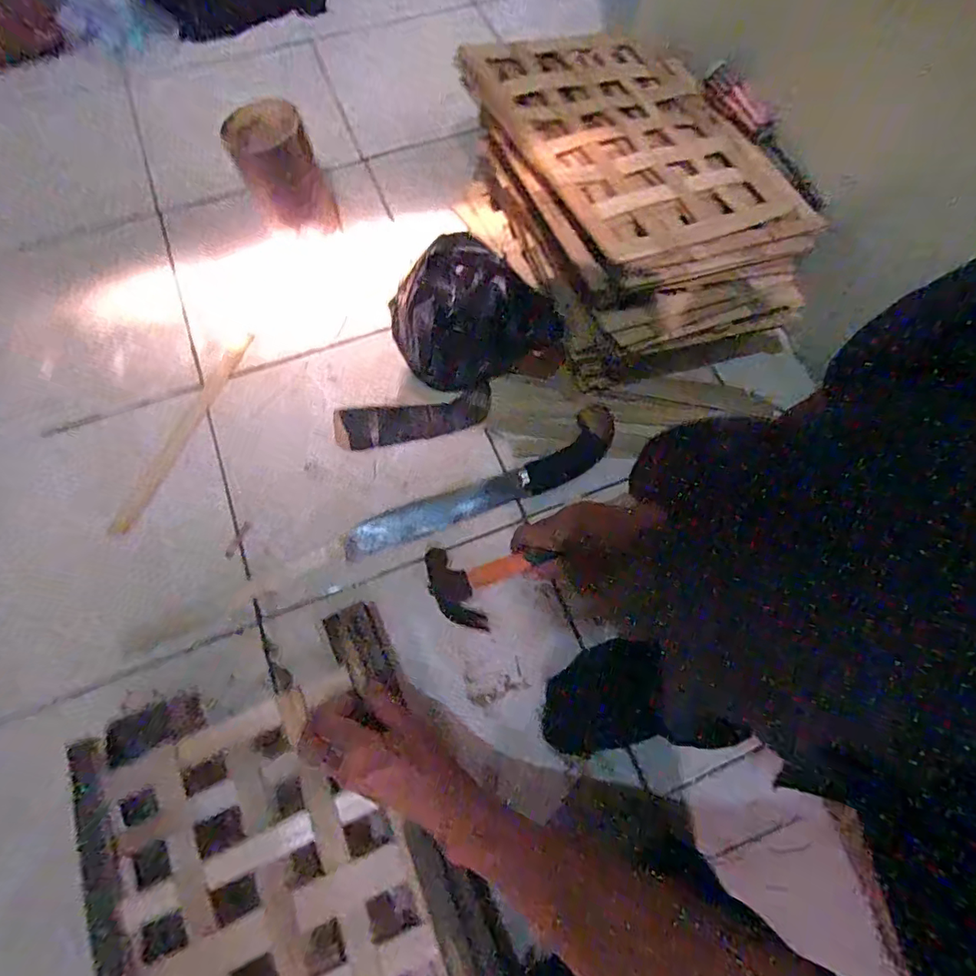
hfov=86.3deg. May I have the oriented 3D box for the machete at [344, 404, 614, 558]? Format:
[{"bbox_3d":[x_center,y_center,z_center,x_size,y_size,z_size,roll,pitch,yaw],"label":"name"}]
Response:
[{"bbox_3d":[0.001,0.001,0.593,0.333,0.018,0.063,-27,73,-11],"label":"machete"}]

